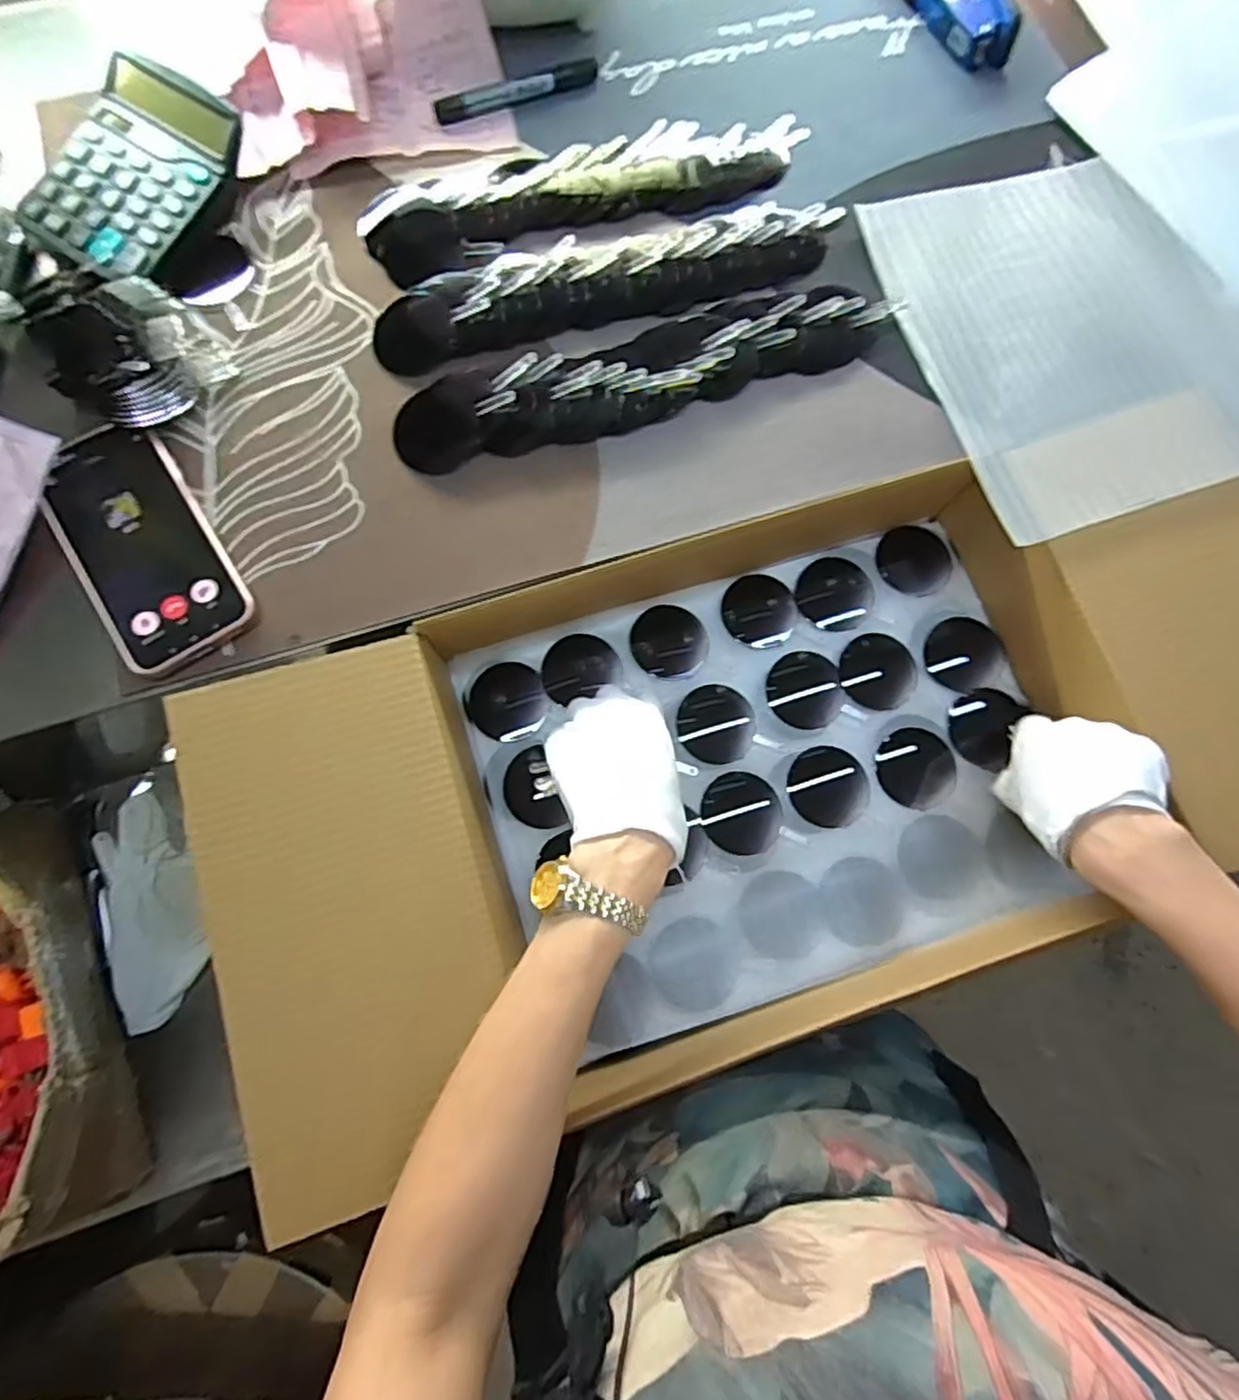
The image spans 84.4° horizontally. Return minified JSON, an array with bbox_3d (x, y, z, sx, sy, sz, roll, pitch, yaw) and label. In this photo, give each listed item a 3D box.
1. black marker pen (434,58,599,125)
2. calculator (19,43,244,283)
[{"bbox_3d":[-0.078,-0.474,0.526,0.132,0.013,0.017,-25,77,-7],"label":"black marker pen"},{"bbox_3d":[-0.346,-0.370,0.474,0.124,0.052,0.136,34,78,7],"label":"calculator"}]

